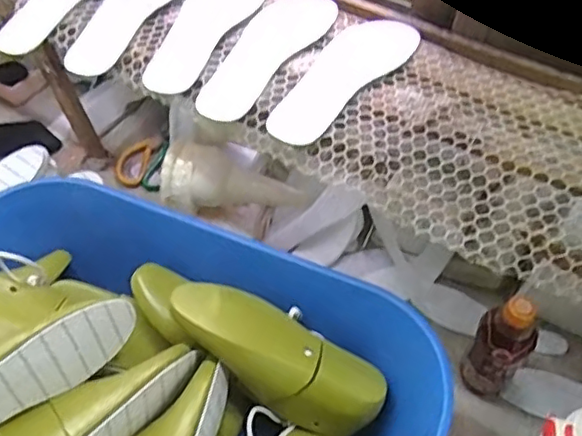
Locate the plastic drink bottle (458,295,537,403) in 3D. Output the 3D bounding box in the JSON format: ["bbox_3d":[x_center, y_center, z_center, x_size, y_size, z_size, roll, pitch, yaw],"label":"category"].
[{"bbox_3d":[0.242,0.151,0.687,0.063,0.193,0.057,37,60,24],"label":"plastic drink bottle"}]

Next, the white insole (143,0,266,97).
[{"bbox_3d":[-0.091,-0.229,0.677,0.080,0.008,0.238,16,53,11],"label":"white insole"}]

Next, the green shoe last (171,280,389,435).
[{"bbox_3d":[-0.018,0.148,0.634,0.239,0.065,0.085,34,56,-3],"label":"green shoe last"}]

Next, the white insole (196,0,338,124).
[{"bbox_3d":[-0.025,-0.191,0.650,0.076,0.006,0.238,25,56,17],"label":"white insole"}]

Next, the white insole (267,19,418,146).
[{"bbox_3d":[0.060,-0.156,0.626,0.078,0.004,0.227,28,57,19],"label":"white insole"}]

